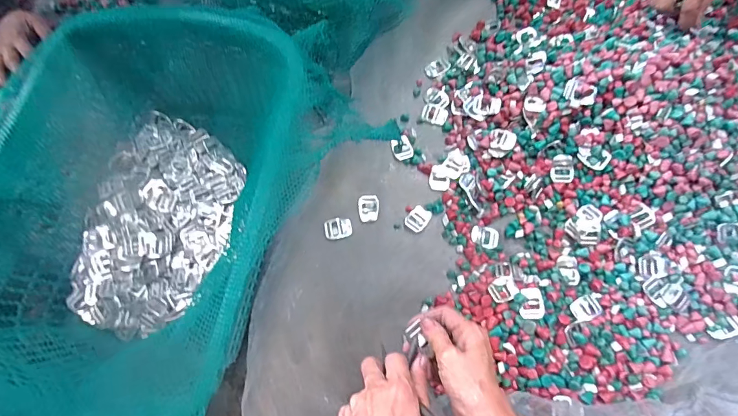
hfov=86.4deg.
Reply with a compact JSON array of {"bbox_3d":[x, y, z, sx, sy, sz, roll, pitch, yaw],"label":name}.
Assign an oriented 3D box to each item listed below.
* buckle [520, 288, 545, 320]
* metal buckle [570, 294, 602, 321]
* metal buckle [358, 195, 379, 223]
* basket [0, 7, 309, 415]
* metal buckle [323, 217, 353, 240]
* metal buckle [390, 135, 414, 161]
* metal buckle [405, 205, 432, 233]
[{"bbox_3d":[0.212,0.124,0.511,0.029,0.010,0.039,-3,75,1],"label":"buckle"},{"bbox_3d":[0.288,0.132,0.520,0.040,0.010,0.028,-28,76,-6],"label":"metal buckle"},{"bbox_3d":[0.000,0.001,0.578,0.029,0.004,0.039,-6,75,0],"label":"metal buckle"},{"bbox_3d":[-0.273,-0.007,0.482,0.355,0.173,0.459,6,76,3],"label":"basket"},{"bbox_3d":[-0.044,0.029,0.569,0.039,0.006,0.031,-15,75,-2],"label":"metal buckle"},{"bbox_3d":[0.052,-0.092,0.605,0.031,0.006,0.036,-25,76,-5],"label":"metal buckle"},{"bbox_3d":[0.071,0.015,0.570,0.029,0.004,0.038,36,79,10],"label":"metal buckle"}]

